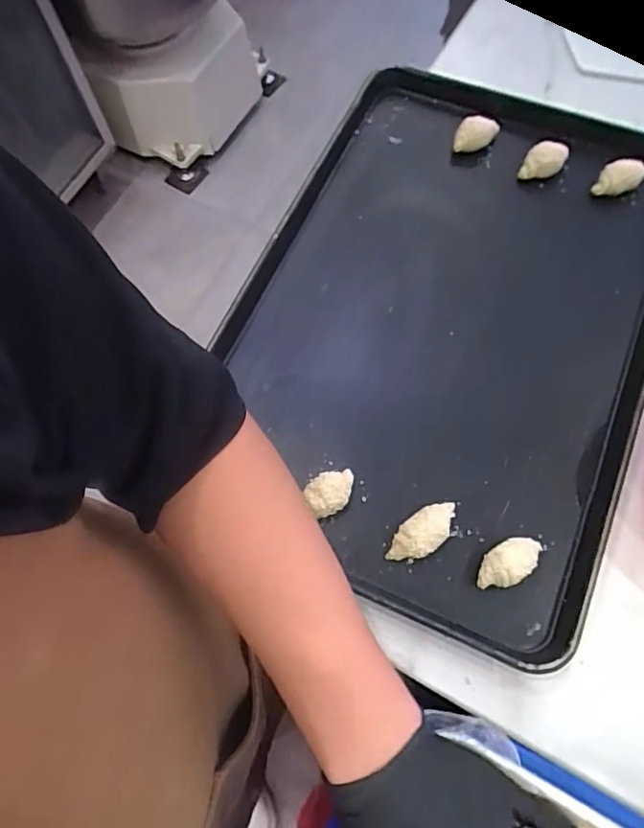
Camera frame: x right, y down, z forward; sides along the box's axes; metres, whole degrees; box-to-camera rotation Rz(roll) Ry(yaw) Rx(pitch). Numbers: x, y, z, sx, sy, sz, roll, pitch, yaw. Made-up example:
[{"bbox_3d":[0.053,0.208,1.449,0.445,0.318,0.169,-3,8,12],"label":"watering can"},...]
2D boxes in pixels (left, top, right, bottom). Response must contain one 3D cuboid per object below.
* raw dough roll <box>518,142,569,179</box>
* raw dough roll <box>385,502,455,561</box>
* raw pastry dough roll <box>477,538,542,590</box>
[{"bbox_3d":[0.250,-0.284,0.623,0.058,0.022,0.033,-37,74,-14],"label":"raw dough roll"},{"bbox_3d":[0.089,0.105,0.492,0.072,0.034,0.032,-34,72,-11],"label":"raw dough roll"},{"bbox_3d":[0.160,0.128,0.479,0.061,0.029,0.032,-30,71,-9],"label":"raw pastry dough roll"}]

